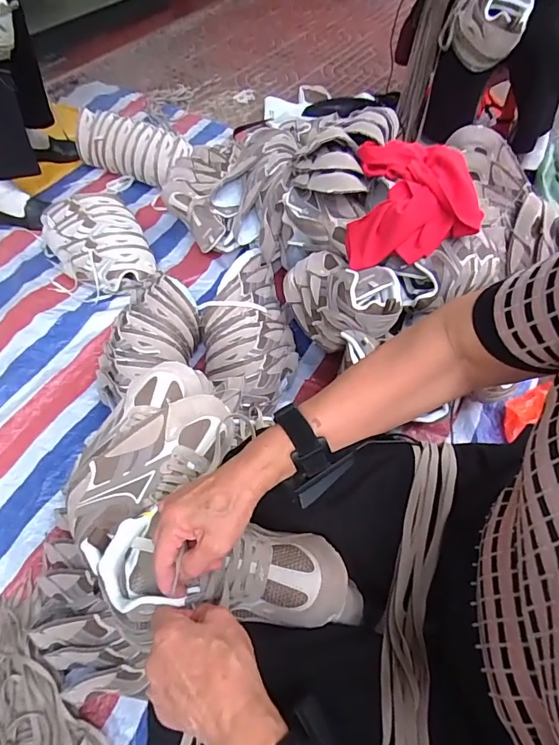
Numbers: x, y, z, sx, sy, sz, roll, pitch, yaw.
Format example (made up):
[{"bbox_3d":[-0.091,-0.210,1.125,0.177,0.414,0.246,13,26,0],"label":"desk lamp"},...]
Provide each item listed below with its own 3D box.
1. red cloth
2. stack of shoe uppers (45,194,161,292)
[{"bbox_3d":[0.234,-0.310,0.830,0.214,0.117,0.213,-3,54,1],"label":"red cloth"},{"bbox_3d":[-0.454,-0.325,1.136,0.208,0.142,0.315,-30,58,-18],"label":"stack of shoe uppers"}]

